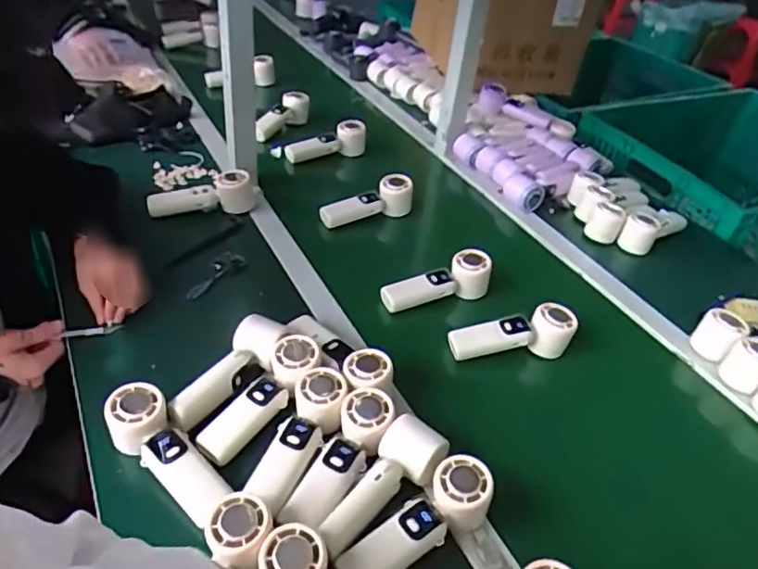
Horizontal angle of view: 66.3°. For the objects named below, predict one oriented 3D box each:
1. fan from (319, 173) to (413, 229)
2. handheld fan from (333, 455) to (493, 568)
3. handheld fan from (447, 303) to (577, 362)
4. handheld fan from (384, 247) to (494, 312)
[{"bbox_3d":[-0.019,-0.137,0.999,0.168,0.069,0.047,-19,43,-8],"label":"fan"},{"bbox_3d":[0.039,0.234,0.554,0.164,0.058,0.054,-31,51,-20],"label":"handheld fan"},{"bbox_3d":[0.175,0.068,0.774,0.171,0.068,0.050,-9,36,-8],"label":"handheld fan"},{"bbox_3d":[0.082,-0.006,0.836,0.162,0.062,0.043,-12,42,-23],"label":"handheld fan"}]

